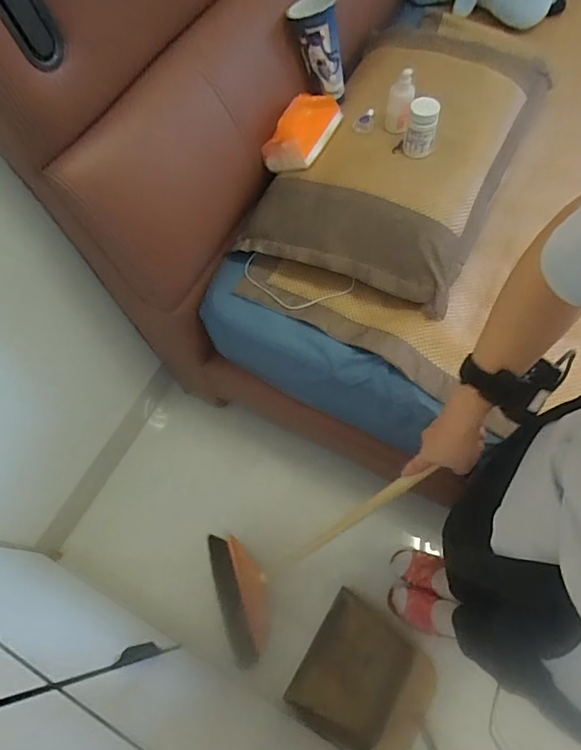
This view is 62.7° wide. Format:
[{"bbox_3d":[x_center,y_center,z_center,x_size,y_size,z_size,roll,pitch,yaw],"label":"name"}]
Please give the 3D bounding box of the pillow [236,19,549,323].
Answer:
[{"bbox_3d":[0.240,-0.481,0.950,0.407,0.107,0.709,25,69,14],"label":"pillow"}]

